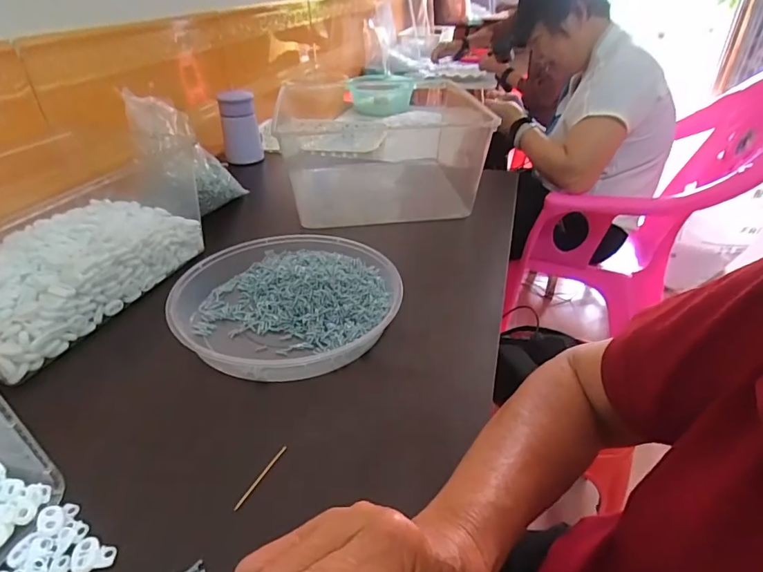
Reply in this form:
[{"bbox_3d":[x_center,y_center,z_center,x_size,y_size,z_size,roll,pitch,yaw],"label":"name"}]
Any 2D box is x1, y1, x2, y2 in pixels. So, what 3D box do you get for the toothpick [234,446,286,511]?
[{"bbox_3d":[-0.088,0.140,0.350,0.004,0.004,0.058,15,37,21],"label":"toothpick"}]

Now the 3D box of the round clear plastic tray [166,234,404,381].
[{"bbox_3d":[-0.097,0.013,0.502,0.228,0.038,0.230,0,34,0],"label":"round clear plastic tray"}]

